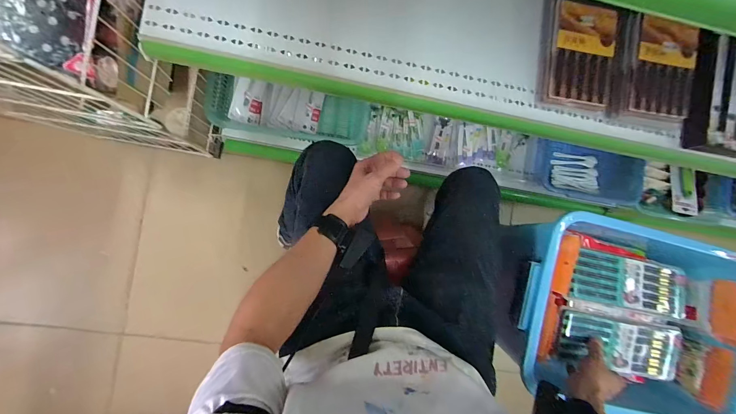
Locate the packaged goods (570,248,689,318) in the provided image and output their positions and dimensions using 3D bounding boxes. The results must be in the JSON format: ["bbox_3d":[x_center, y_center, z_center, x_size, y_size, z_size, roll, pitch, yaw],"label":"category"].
[{"bbox_3d":[0.559,0.163,0.674,0.255,0.038,0.105,11,88,-7],"label":"packaged goods"}]

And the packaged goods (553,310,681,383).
[{"bbox_3d":[0.524,0.284,0.655,0.283,0.031,0.107,14,88,-4],"label":"packaged goods"}]

